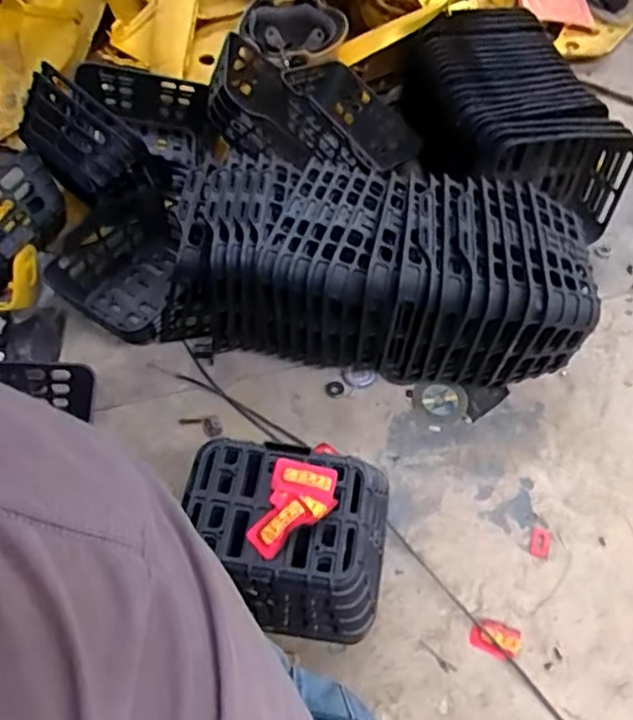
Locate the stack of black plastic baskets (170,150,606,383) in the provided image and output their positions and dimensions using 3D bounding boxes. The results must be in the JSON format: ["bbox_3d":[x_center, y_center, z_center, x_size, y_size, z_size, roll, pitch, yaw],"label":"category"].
[{"bbox_3d":[0.103,-0.156,1.154,0.745,0.272,0.305,6,55,4],"label":"stack of black plastic baskets"}]

